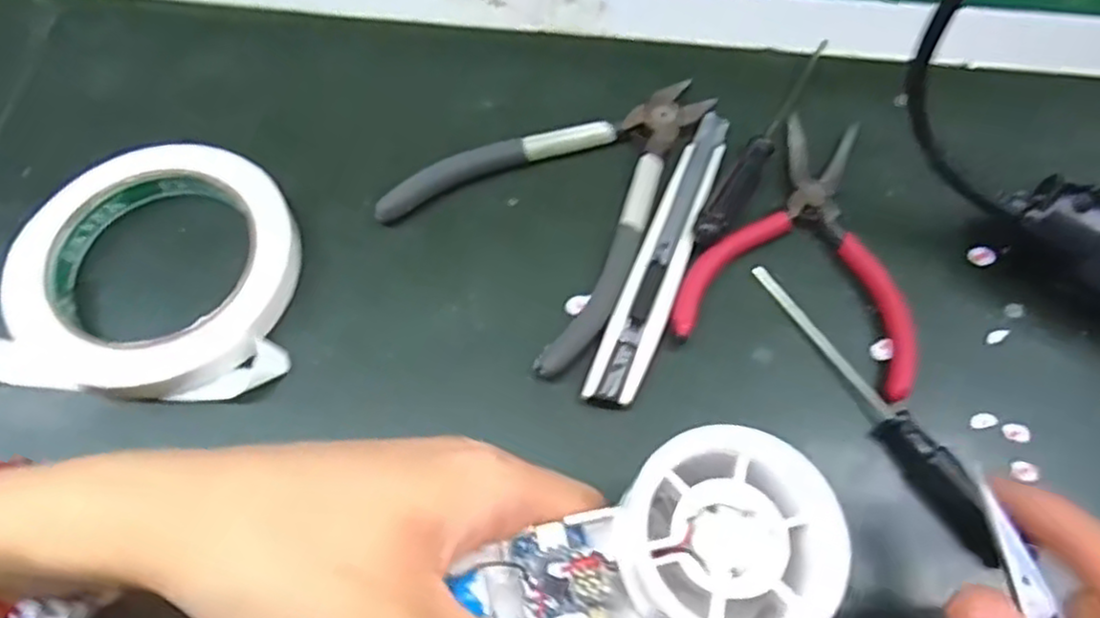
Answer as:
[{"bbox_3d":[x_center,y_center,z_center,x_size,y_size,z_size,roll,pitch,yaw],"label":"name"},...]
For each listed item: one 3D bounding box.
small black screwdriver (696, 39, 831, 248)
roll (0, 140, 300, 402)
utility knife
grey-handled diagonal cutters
[{"bbox_3d":[0.097,-0.077,0.311,0.012,0.011,0.129,30,69,13],"label":"small black screwdriver"},{"bbox_3d":[-0.183,-0.018,0.279,0.162,0.019,0.104,-1,65,0],"label":"roll"},{"bbox_3d":[0.047,-0.024,0.291,0.020,0.007,0.141,21,67,10],"label":"utility knife"},{"bbox_3d":[0.015,-0.052,0.301,0.141,0.008,0.102,-40,71,-16],"label":"grey-handled diagonal cutters"}]

